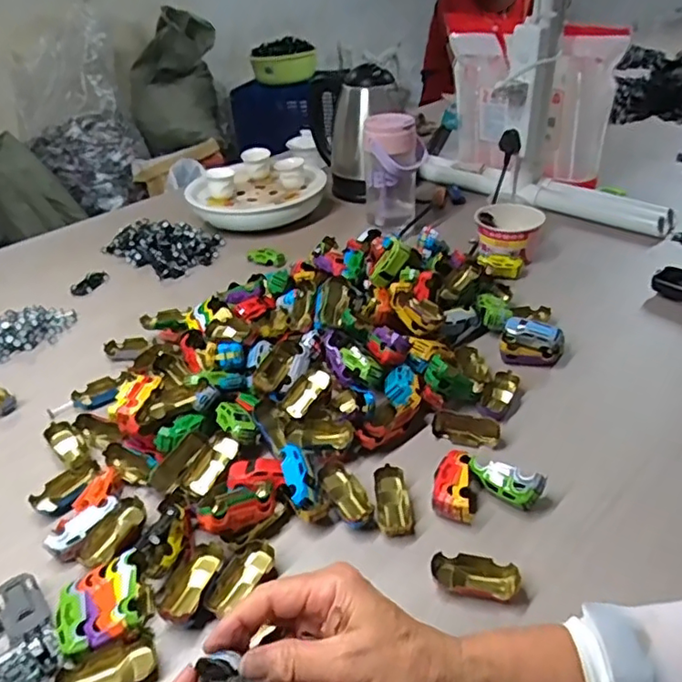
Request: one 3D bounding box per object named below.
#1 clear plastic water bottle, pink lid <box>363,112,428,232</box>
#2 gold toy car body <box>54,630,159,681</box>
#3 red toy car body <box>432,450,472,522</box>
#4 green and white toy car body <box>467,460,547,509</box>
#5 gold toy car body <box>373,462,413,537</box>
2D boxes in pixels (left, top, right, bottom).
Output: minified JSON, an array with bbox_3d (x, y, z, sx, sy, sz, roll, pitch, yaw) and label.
[{"bbox_3d":[0.086,-0.263,0.933,0.094,0.186,0.094,-1,35,4],"label":"clear plastic water bottle, pink lid"},{"bbox_3d":[-0.161,0.231,0.405,0.064,0.020,0.034,-21,39,-22],"label":"gold toy car body"},{"bbox_3d":[0.099,0.127,0.514,0.033,0.028,0.070,4,36,11],"label":"red toy car body"},{"bbox_3d":[0.141,0.125,0.508,0.064,0.036,0.022,18,41,28],"label":"green and white toy car body"},{"bbox_3d":[0.045,0.139,0.512,0.029,0.015,0.065,-5,35,-1],"label":"gold toy car body"}]

